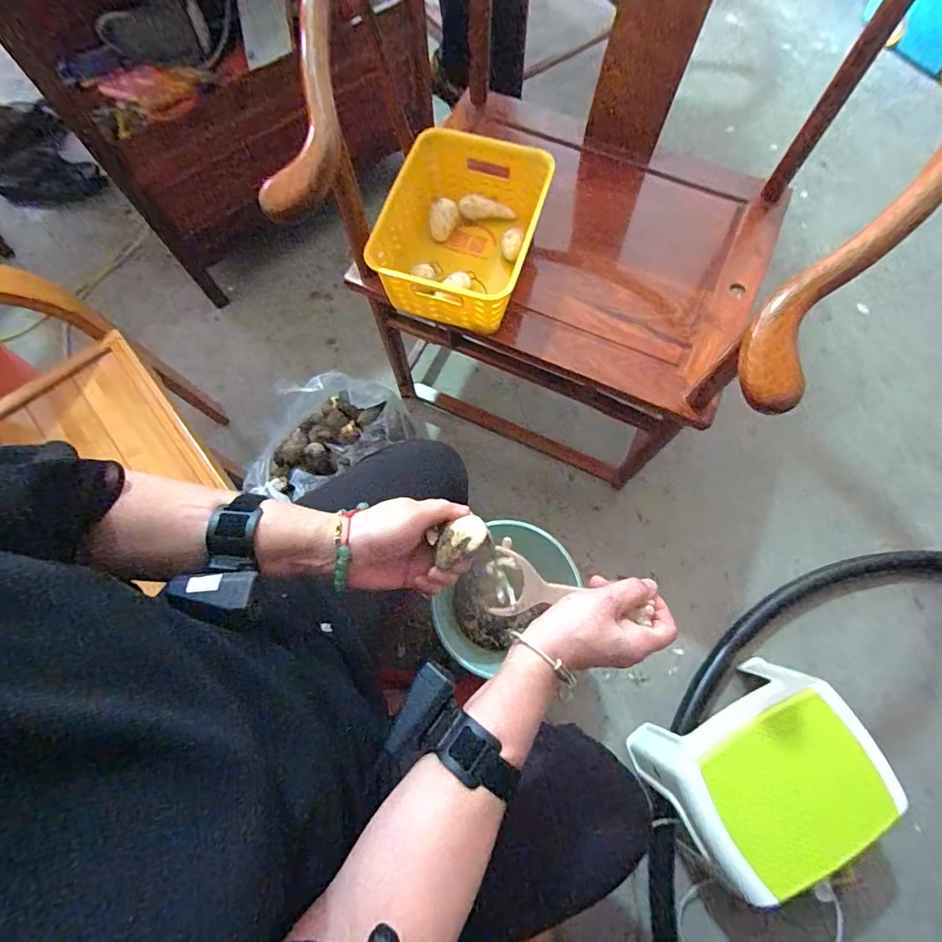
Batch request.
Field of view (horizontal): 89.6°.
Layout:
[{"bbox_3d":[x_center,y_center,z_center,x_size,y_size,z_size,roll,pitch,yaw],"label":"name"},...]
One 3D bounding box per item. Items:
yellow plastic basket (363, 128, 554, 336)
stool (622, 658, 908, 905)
[{"bbox_3d":[-0.019,-0.332,0.670,0.198,0.113,0.243,11,74,4],"label":"yellow plastic basket"},{"bbox_3d":[0.455,0.474,0.765,0.296,0.210,0.200,-28,75,-8],"label":"stool"}]

